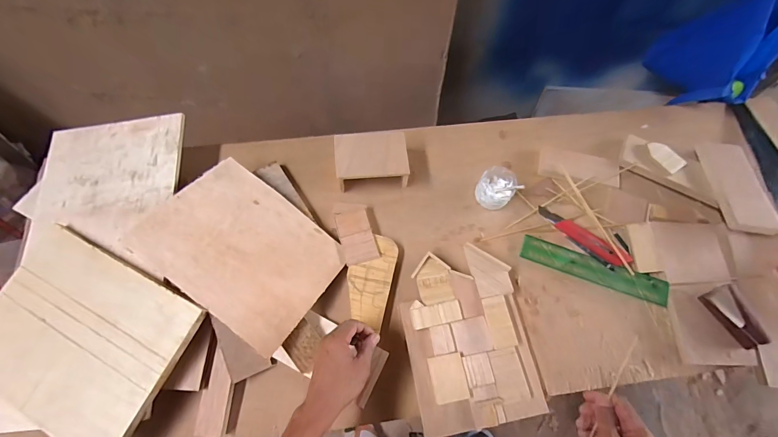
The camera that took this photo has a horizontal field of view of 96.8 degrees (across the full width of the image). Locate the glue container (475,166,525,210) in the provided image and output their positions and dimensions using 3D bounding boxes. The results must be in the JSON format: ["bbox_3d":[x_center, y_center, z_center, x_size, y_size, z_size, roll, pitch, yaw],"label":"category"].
[{"bbox_3d":[0.206,-0.060,0.657,0.073,0.054,0.070,1,67,-1],"label":"glue container"}]

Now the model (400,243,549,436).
[{"bbox_3d":[0.129,0.188,0.562,0.198,0.033,0.262,-10,67,-6],"label":"model"}]

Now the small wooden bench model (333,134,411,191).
[{"bbox_3d":[-0.032,-0.107,0.658,0.133,0.068,0.092,-4,67,-4],"label":"small wooden bench model"}]

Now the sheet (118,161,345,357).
[{"bbox_3d":[-0.236,0.047,0.566,0.289,0.012,0.210,37,60,2],"label":"sheet"}]

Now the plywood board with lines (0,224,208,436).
[{"bbox_3d":[-0.468,0.174,0.515,0.322,0.020,0.236,23,78,15],"label":"plywood board with lines"}]

